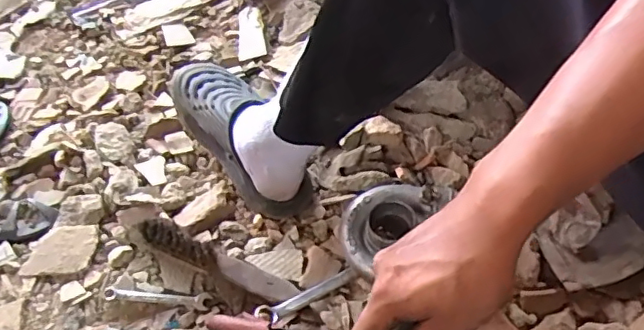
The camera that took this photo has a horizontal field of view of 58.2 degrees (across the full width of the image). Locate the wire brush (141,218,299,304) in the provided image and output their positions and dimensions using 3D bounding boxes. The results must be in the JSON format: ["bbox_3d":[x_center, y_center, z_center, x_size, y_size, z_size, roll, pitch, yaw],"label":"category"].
[{"bbox_3d":[-0.128,0.119,0.708,0.202,0.056,0.035,18,53,14],"label":"wire brush"}]

